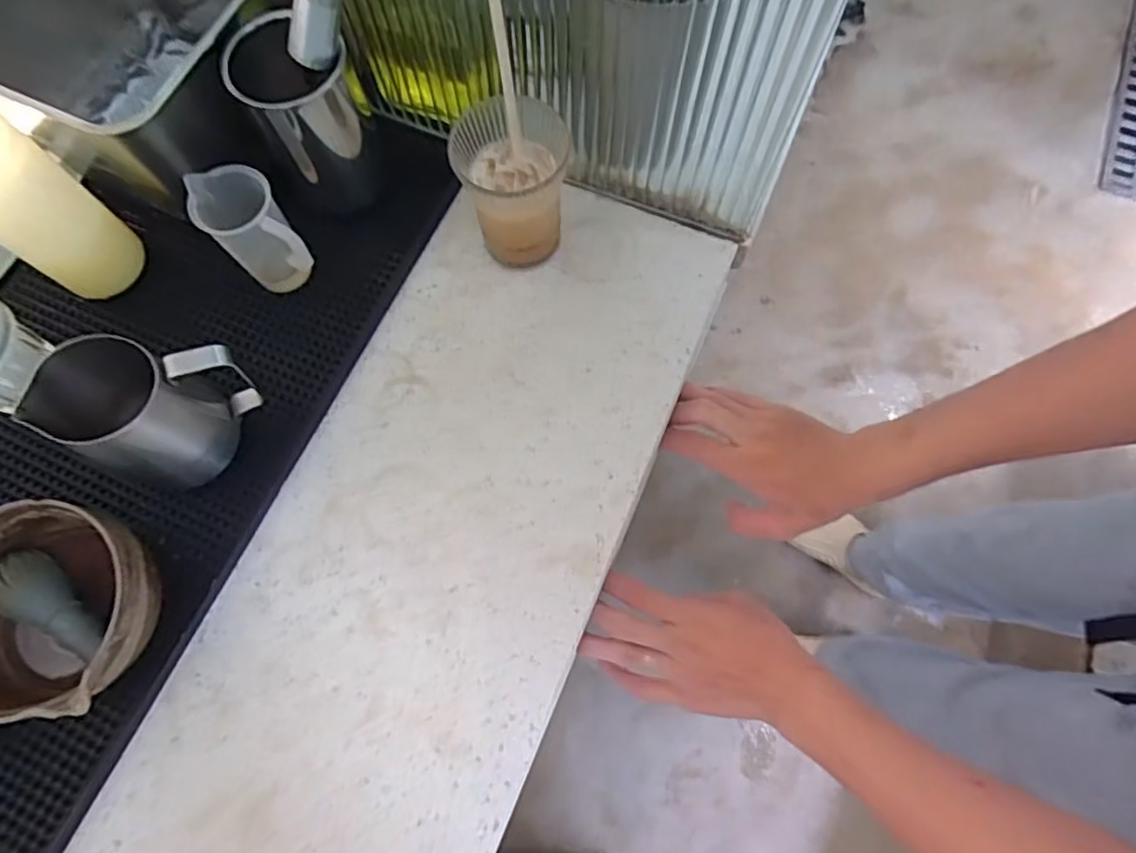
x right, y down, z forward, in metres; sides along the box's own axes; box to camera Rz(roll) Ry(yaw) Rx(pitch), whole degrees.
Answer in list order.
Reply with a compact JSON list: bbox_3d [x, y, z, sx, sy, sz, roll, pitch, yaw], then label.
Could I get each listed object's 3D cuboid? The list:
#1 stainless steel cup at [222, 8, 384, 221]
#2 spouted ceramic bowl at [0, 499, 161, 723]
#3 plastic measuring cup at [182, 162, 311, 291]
[{"bbox_3d":[-0.194,-0.231,0.499,0.082,0.141,0.072,-25,74,-8],"label":"stainless steel cup"},{"bbox_3d":[-0.322,0.117,0.413,0.119,0.086,0.120,0,72,0],"label":"spouted ceramic bowl"},{"bbox_3d":[-0.232,-0.140,0.485,0.055,0.094,0.072,-30,75,-10],"label":"plastic measuring cup"}]

